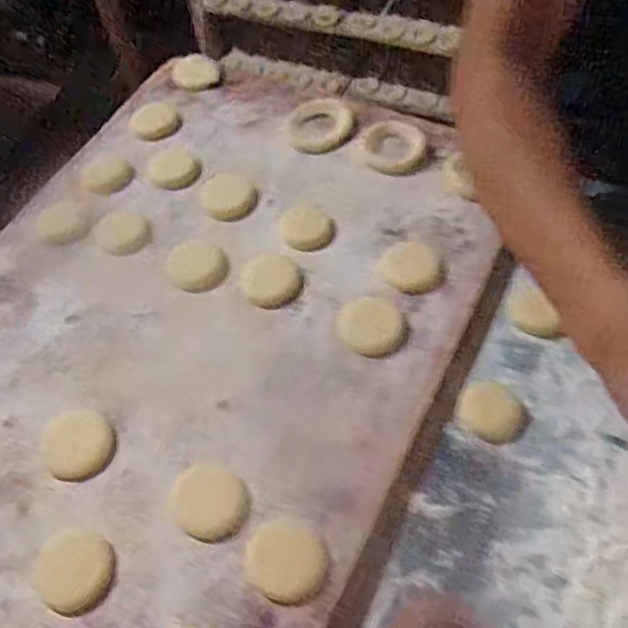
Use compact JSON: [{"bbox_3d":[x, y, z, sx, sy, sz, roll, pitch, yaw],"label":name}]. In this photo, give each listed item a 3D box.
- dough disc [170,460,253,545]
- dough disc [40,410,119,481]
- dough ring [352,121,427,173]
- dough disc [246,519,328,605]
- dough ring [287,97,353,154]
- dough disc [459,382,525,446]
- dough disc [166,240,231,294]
[{"bbox_3d":[-0.072,0.130,0.424,0.055,0.004,0.048,26,62,19],"label":"dough disc"},{"bbox_3d":[-0.176,0.096,0.456,0.057,0.004,0.051,22,61,17],"label":"dough disc"},{"bbox_3d":[0.076,-0.162,0.594,0.060,0.010,0.062,-2,57,3],"label":"dough ring"},{"bbox_3d":[-0.018,0.159,0.397,0.051,0.004,0.048,-2,57,3],"label":"dough disc"},{"bbox_3d":[0.006,-0.191,0.622,0.063,0.013,0.070,7,58,8],"label":"dough ring"},{"bbox_3d":[0.135,0.072,0.464,0.047,0.014,0.047,-2,57,3],"label":"dough disc"},{"bbox_3d":[-0.103,-0.043,0.545,0.057,0.006,0.049,37,66,24],"label":"dough disc"}]

